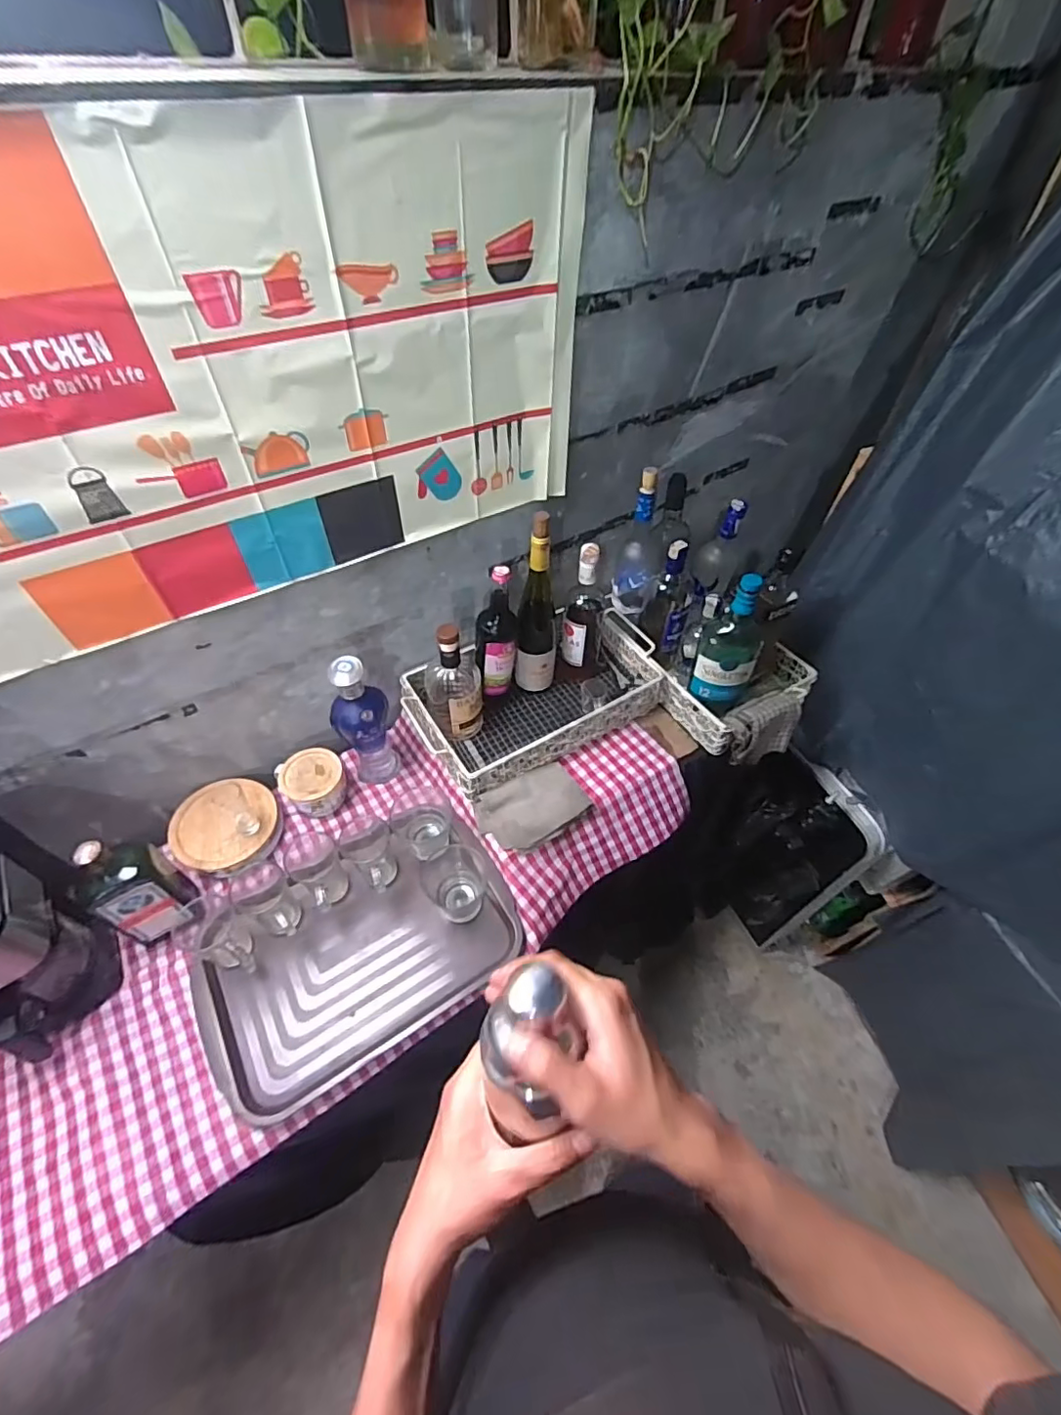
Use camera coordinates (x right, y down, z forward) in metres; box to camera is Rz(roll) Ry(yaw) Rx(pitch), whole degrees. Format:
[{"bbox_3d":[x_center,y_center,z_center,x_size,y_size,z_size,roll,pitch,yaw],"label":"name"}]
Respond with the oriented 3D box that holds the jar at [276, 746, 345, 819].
[{"bbox_3d":[-0.352,0.126,0.924,0.095,0.080,0.091,1,51,-1],"label":"jar"}]

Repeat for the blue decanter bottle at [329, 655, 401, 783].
[{"bbox_3d":[-0.264,0.026,0.895,0.082,0.269,0.064,-24,55,-20],"label":"blue decanter bottle"}]

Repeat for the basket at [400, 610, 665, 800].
[{"bbox_3d":[0.026,-0.011,0.991,0.429,0.085,0.234,-20,54,-17],"label":"basket"}]

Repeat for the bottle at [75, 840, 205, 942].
[{"bbox_3d":[-0.517,0.240,0.737,0.065,0.195,0.088,36,58,24],"label":"bottle"}]

